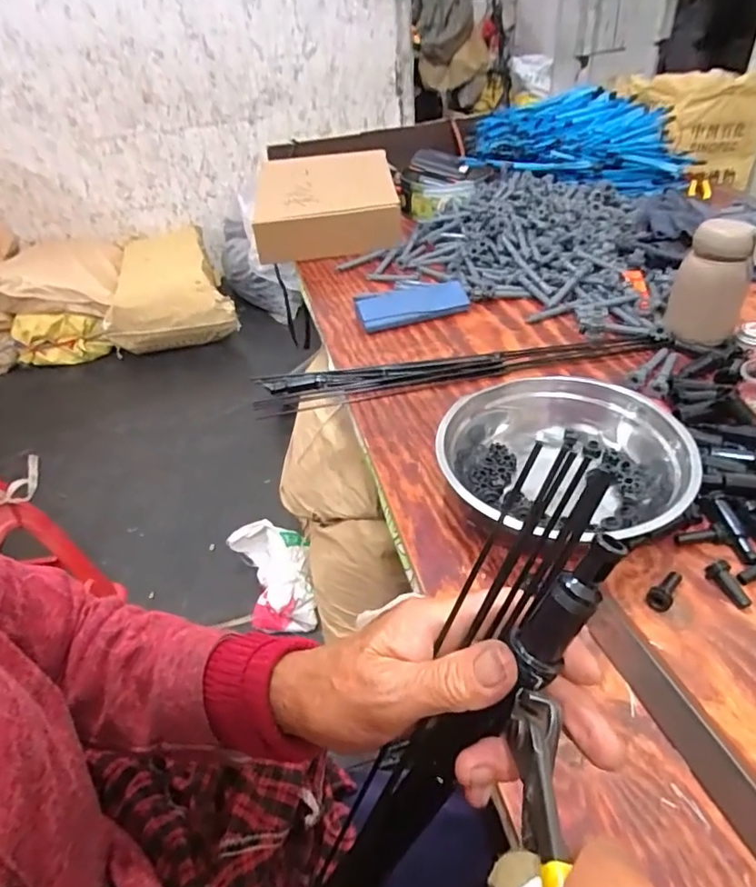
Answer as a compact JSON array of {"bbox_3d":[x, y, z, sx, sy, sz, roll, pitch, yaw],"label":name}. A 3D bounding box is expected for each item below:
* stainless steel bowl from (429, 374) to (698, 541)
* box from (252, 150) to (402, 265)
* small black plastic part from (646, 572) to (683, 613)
[{"bbox_3d":[0.168,0.009,0.529,0.221,0.057,0.190,-3,41,2],"label":"stainless steel bowl"},{"bbox_3d":[-0.104,-0.479,1.099,0.266,0.094,0.317,-6,41,-1],"label":"box"},{"bbox_3d":[0.229,0.115,0.440,0.018,0.016,0.040,25,49,30],"label":"small black plastic part"}]

